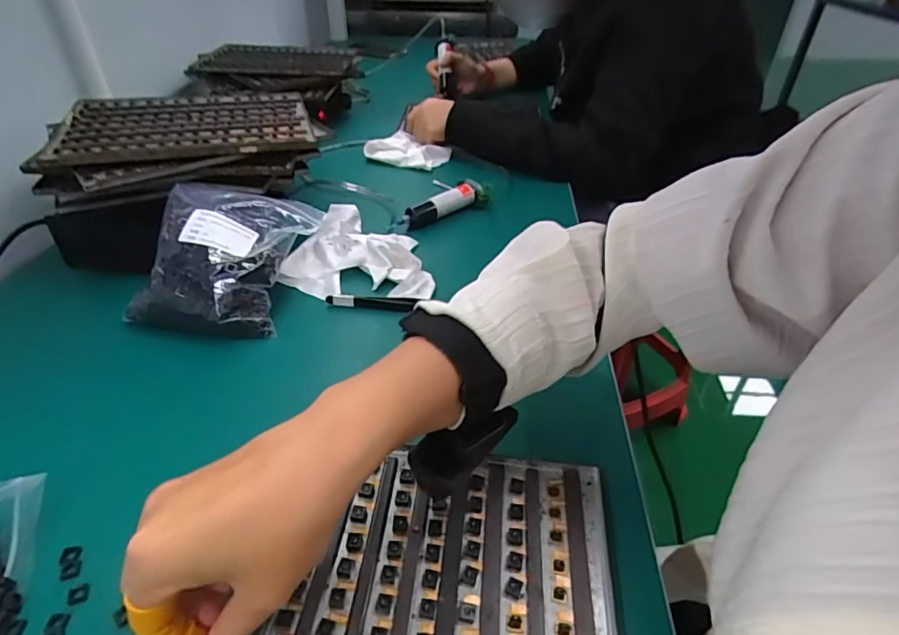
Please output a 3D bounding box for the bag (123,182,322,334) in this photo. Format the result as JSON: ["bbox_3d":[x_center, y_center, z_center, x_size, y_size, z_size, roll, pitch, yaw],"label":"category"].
[{"bbox_3d":[-0.207,-0.061,0.476,0.124,0.076,0.149,6,39,6],"label":"bag"}]

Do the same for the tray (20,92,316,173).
[{"bbox_3d":[-0.288,-0.210,0.554,0.259,0.007,0.180,-11,42,-17],"label":"tray"}]

